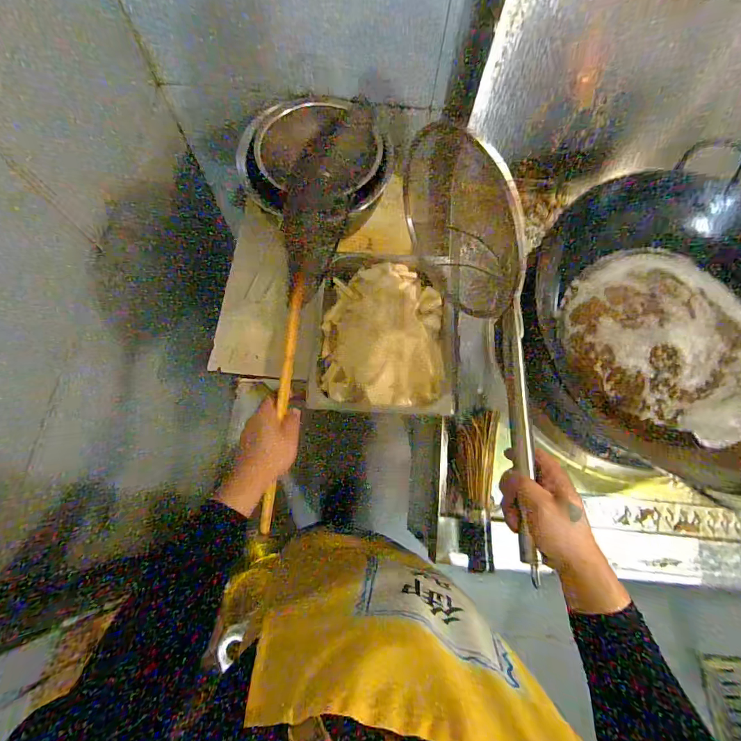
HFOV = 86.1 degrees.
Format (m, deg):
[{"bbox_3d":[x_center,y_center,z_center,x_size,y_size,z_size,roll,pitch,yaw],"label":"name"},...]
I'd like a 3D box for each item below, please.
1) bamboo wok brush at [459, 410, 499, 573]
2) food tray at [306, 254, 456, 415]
[{"bbox_3d":[0.183,0.203,0.689,0.058,0.047,0.258,8,70,2],"label":"bamboo wok brush"},{"bbox_3d":[0.031,-0.084,0.774,0.273,0.087,0.317,4,70,0],"label":"food tray"}]

